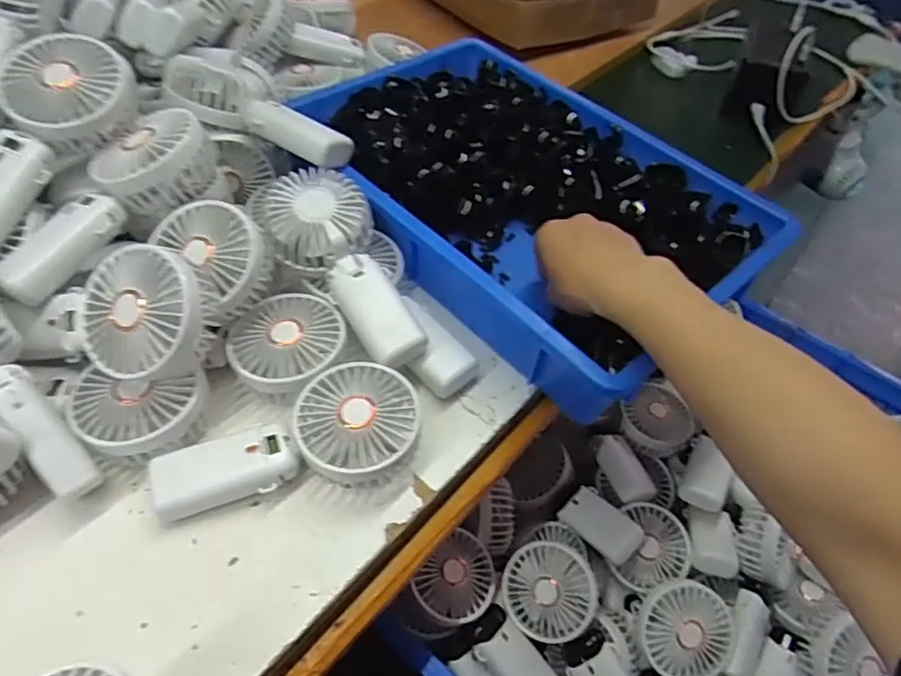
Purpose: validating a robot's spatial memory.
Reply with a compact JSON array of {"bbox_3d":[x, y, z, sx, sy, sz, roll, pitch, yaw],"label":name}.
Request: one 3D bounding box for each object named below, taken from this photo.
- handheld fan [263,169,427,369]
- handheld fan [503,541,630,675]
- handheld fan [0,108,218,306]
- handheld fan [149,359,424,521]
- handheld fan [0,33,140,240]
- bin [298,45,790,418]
[{"bbox_3d":[-0.078,-0.057,0.473,0.083,0.034,0.177,-28,80,-25],"label":"handheld fan"},{"bbox_3d":[0.112,0.279,0.561,0.085,0.040,0.177,-25,70,12],"label":"handheld fan"},{"bbox_3d":[-0.251,-0.099,0.443,0.074,0.056,0.178,32,69,18],"label":"handheld fan"},{"bbox_3d":[-0.109,0.068,0.420,0.180,0.046,0.085,-5,53,-10],"label":"handheld fan"},{"bbox_3d":[-0.299,-0.139,0.443,0.084,0.050,0.185,20,72,10],"label":"handheld fan"},{"bbox_3d":[0.059,-0.143,0.580,0.285,0.088,0.409,-36,63,-29],"label":"bin"}]

